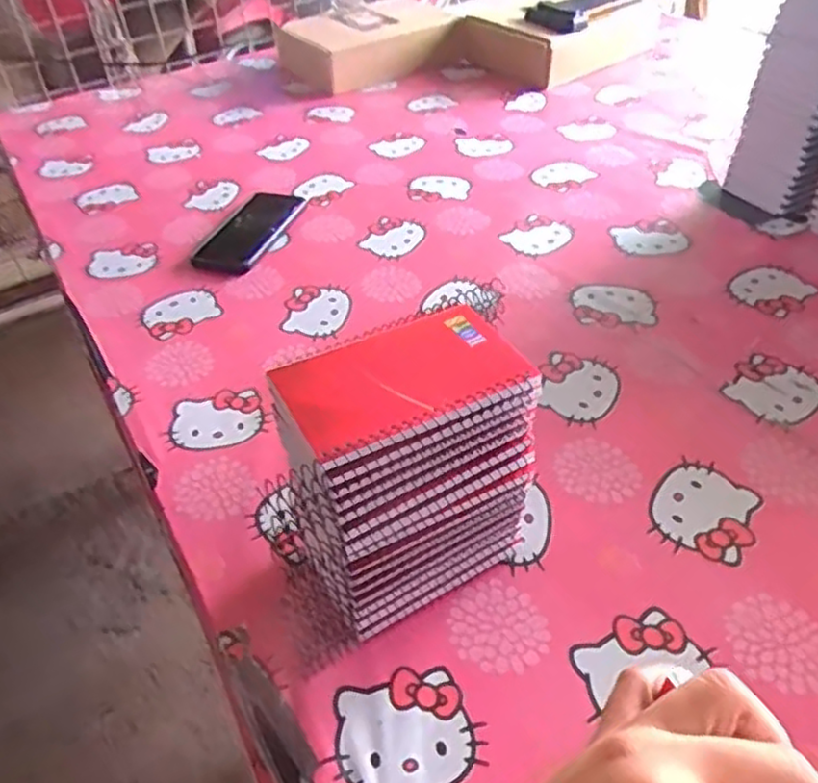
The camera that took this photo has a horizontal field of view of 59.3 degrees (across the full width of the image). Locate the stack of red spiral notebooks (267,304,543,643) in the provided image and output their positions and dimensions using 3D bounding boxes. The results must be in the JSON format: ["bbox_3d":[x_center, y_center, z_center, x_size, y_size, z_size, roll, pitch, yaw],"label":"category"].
[{"bbox_3d":[-0.007,0.054,0.453,0.153,0.178,0.089,-22,45,-19],"label":"stack of red spiral notebooks"}]

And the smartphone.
[{"bbox_3d":[-0.191,-0.196,0.862,0.086,0.014,0.168,9,44,15],"label":"smartphone"}]

